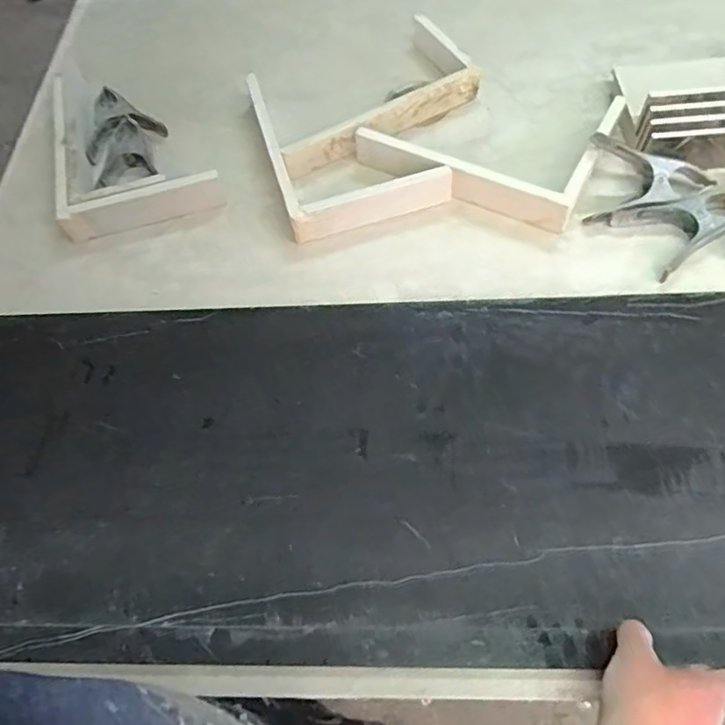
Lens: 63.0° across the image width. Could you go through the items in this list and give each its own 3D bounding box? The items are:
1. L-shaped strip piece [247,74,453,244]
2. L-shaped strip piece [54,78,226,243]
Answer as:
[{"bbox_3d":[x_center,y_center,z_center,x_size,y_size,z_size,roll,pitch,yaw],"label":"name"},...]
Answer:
[{"bbox_3d":[-0.024,-0.302,0.825,0.217,0.062,0.272,-17,61,-5],"label":"L-shaped strip piece"},{"bbox_3d":[-0.342,-0.323,0.876,0.219,0.060,0.313,-17,61,-5],"label":"L-shaped strip piece"}]

